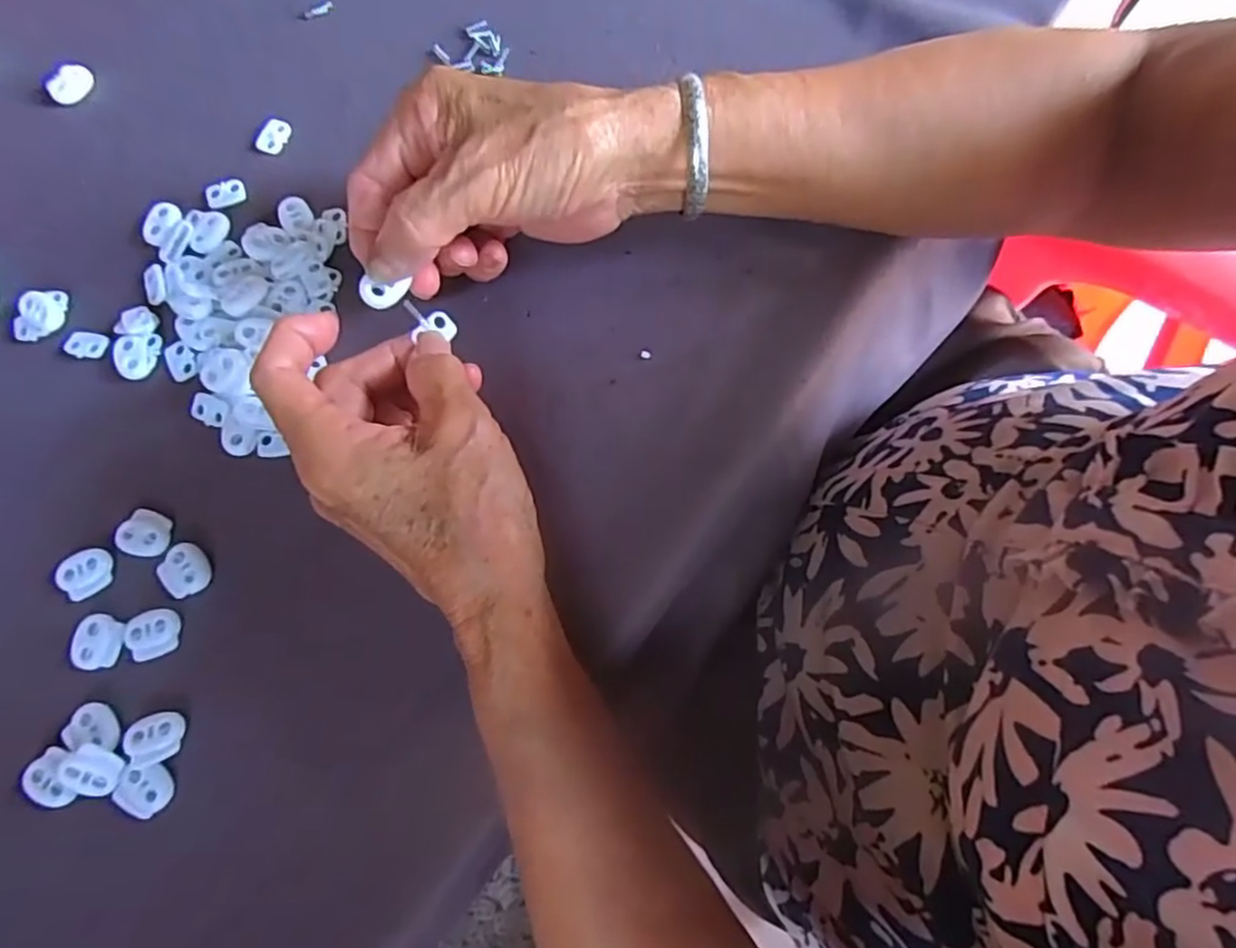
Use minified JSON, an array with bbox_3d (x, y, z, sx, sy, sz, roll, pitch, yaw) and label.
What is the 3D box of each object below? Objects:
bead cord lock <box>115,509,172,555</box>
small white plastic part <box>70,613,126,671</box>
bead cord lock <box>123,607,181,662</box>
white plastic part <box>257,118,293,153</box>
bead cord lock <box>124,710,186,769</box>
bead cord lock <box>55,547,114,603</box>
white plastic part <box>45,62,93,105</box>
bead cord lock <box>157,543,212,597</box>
[{"bbox_3d":[-0.206,0.026,0.296,0.022,0.004,0.019,18,77,6],"label":"bead cord lock"},{"bbox_3d":[-0.218,0.070,0.283,0.021,0.004,0.022,5,76,3],"label":"small white plastic part"},{"bbox_3d":[-0.195,0.066,0.283,0.021,0.004,0.020,-17,76,-3],"label":"bead cord lock"},{"bbox_3d":[-0.176,-0.173,0.346,0.013,0.004,0.019,35,79,10],"label":"white plastic part"},{"bbox_3d":[-0.187,0.106,0.274,0.022,0.004,0.019,-14,76,-2],"label":"bead cord lock"},{"bbox_3d":[-0.229,0.043,0.292,0.022,0.004,0.020,-28,76,-5],"label":"bead cord lock"},{"bbox_3d":[-0.289,-0.206,0.358,0.016,0.008,0.022,39,80,11],"label":"white plastic part"},{"bbox_3d":[-0.186,0.041,0.291,0.019,0.004,0.022,-44,78,-9],"label":"bead cord lock"}]

